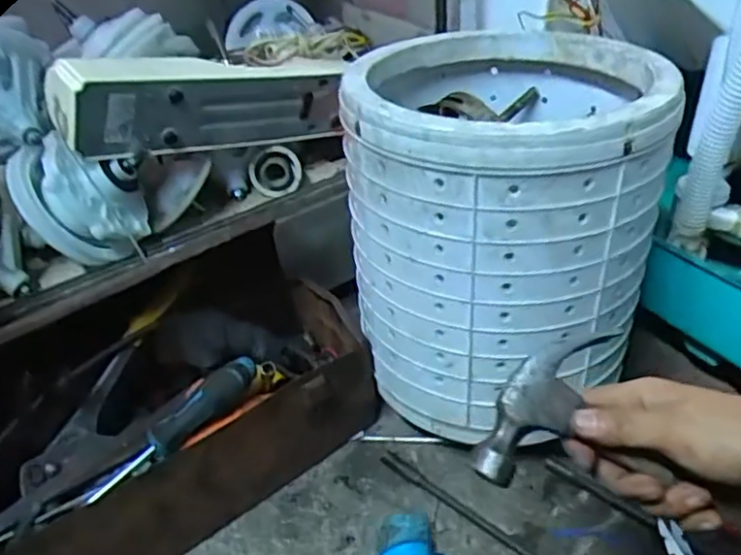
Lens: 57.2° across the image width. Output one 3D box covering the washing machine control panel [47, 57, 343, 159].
[{"bbox_3d":[-0.159,-0.183,0.719,0.326,0.094,0.049,-13,36,-39],"label":"washing machine control panel"}]

